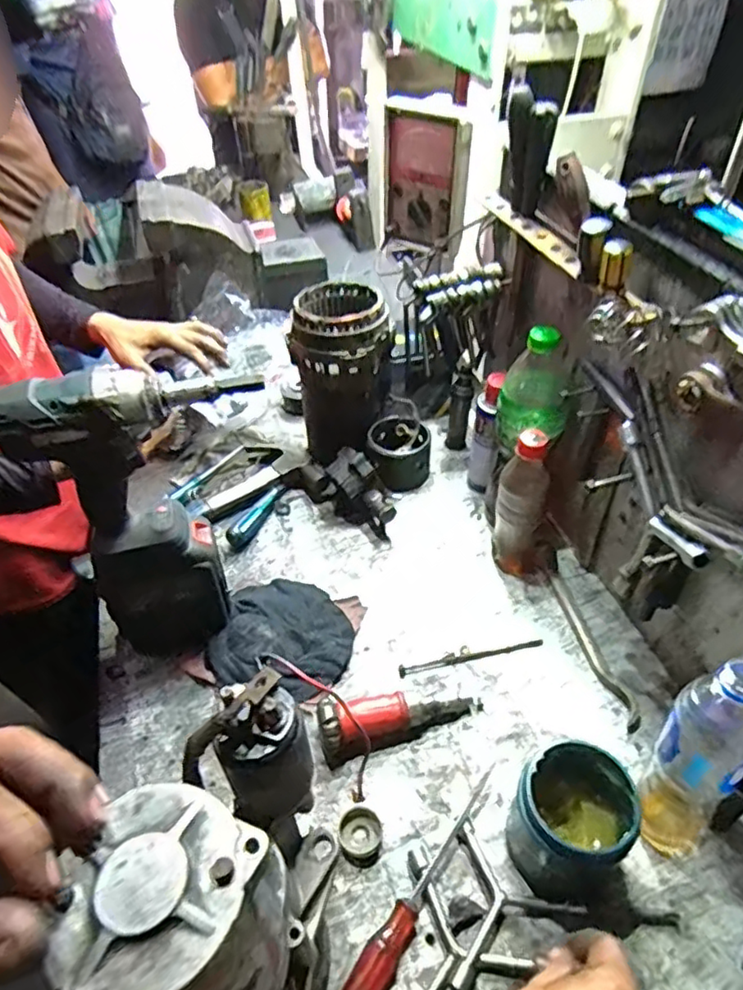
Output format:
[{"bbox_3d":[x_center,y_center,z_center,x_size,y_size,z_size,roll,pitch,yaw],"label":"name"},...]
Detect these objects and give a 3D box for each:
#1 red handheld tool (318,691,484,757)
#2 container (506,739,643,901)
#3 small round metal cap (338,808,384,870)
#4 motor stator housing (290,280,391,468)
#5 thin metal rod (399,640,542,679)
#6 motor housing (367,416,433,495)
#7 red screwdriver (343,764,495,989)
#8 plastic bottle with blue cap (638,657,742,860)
[{"bbox_3d":[0.027,0.222,0.620,0.169,0.052,0.043,-1,43,-19],"label":"red handheld tool"},{"bbox_3d":[0.165,0.268,0.516,0.096,0.099,0.091,-30,52,-26],"label":"container"},{"bbox_3d":[-0.009,0.298,0.544,0.037,0.022,0.044,-13,46,-12],"label":"small round metal cap"},{"bbox_3d":[-0.042,-0.164,0.861,0.125,0.215,0.131,-2,45,-2],"label":"motor stator housing"},{"bbox_3d":[0.109,0.176,0.682,0.162,0.004,0.014,-9,45,-9],"label":"thin metal rod"},{"bbox_3d":[0.041,-0.057,0.880,0.091,0.060,0.098,-8,45,-7],"label":"motor housing"},{"bbox_3d":[0.039,0.324,0.515,0.027,0.022,0.234,24,50,23],"label":"red screwdriver"},{"bbox_3d":[0.254,0.212,0.488,0.053,0.214,0.076,-23,49,-21],"label":"plastic bottle with blue cap"}]

